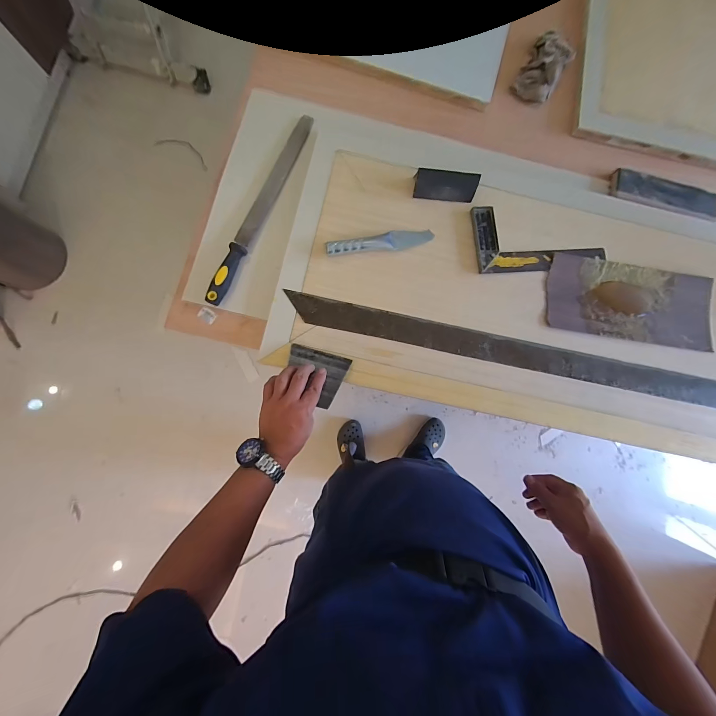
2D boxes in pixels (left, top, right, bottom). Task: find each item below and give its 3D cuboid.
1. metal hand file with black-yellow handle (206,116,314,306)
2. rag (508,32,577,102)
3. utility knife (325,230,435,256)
[{"bbox_3d":[-0.177,-0.284,0.554,0.033,0.030,0.409,21,81,-1],"label":"metal hand file with black-yellow handle"},{"bbox_3d":[0.394,-0.613,0.630,0.086,0.045,0.164,29,81,1],"label":"rag"},{"bbox_3d":[0.041,-0.210,0.546,0.194,0.014,0.031,-8,83,-5],"label":"utility knife"}]

